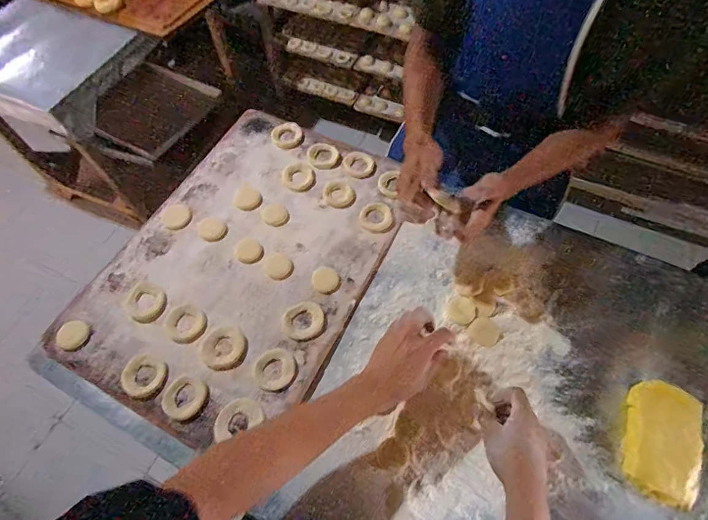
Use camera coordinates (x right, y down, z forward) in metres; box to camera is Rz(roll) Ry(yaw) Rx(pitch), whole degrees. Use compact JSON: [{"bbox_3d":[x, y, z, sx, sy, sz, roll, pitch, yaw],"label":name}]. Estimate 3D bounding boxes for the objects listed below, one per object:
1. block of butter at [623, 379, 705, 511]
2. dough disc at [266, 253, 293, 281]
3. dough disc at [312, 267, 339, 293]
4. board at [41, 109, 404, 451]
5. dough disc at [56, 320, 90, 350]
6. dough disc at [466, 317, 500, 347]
[{"bbox_3d":[0.425,0.245,0.541,0.090,0.016,0.157,24,62,14],"label":"block of butter"},{"bbox_3d":[-0.129,0.011,0.680,0.042,0.009,0.049,-13,60,-7],"label":"dough disc"},{"bbox_3d":[-0.049,0.033,0.670,0.044,0.004,0.045,0,59,0],"label":"dough disc"},{"bbox_3d":[-0.186,-0.018,0.700,0.422,0.018,0.583,24,62,14],"label":"board"},{"bbox_3d":[-0.452,0.117,0.629,0.048,0.008,0.045,0,59,0],"label":"dough disc"},{"bbox_3d":[0.206,0.114,0.624,0.045,0.007,0.046,0,59,0],"label":"dough disc"}]

